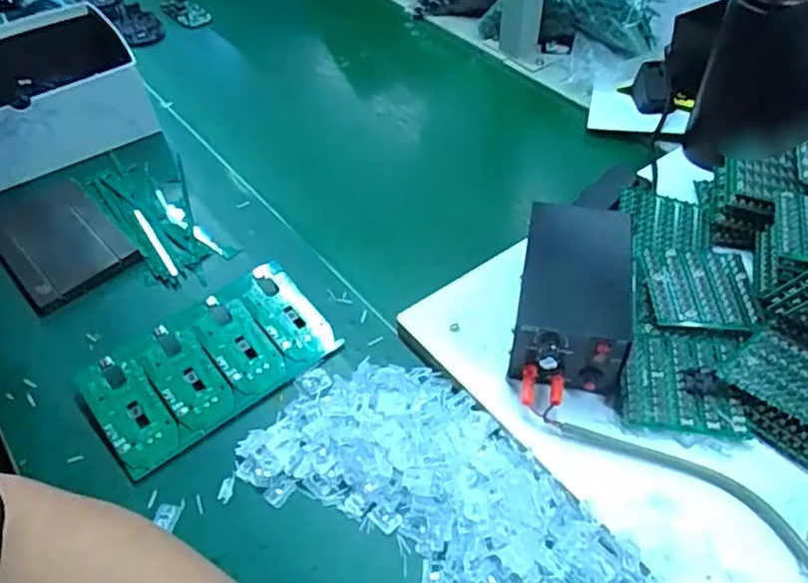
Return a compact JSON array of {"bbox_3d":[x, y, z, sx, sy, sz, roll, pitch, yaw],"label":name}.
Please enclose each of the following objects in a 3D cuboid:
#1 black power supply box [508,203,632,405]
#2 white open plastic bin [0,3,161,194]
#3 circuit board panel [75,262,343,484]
[{"bbox_3d":[0.129,0.006,0.509,0.085,0.063,0.166,9,52,11],"label":"black power supply box"},{"bbox_3d":[-0.411,-0.208,0.716,0.226,0.089,0.180,-30,53,-21],"label":"white open plastic bin"},{"bbox_3d":[-0.154,0.054,0.529,0.187,0.009,0.105,-33,64,-25],"label":"circuit board panel"}]

